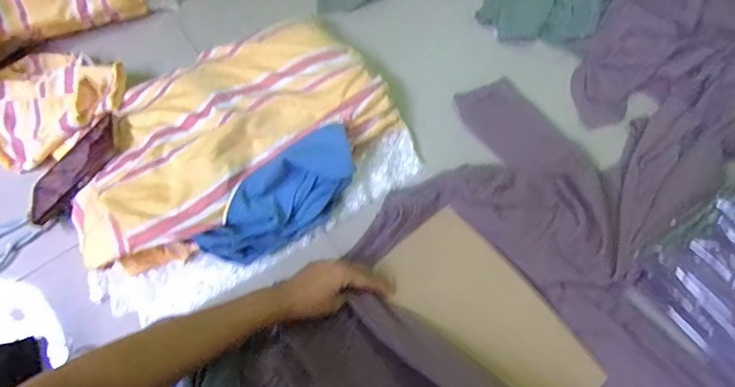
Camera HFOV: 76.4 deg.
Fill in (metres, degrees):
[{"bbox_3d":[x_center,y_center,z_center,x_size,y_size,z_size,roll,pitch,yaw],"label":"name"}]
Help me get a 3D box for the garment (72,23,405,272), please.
[{"bbox_3d":[-0.192,-0.086,0.626,0.425,0.104,0.247,-33,70,-11],"label":"garment"}]

